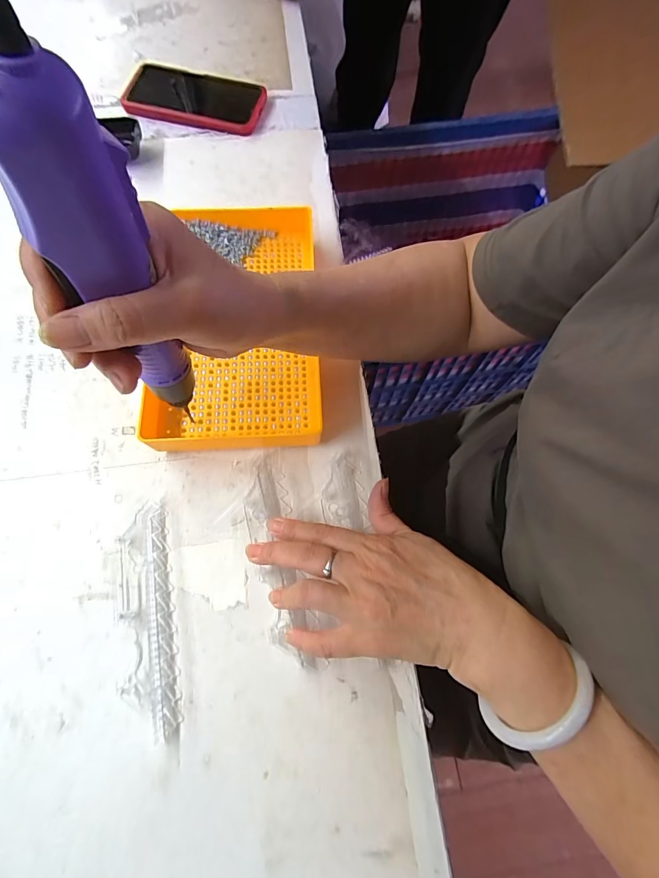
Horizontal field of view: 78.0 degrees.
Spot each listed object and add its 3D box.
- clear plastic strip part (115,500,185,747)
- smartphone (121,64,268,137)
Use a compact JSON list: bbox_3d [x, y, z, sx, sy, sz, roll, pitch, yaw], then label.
[{"bbox_3d":[-0.140,0.133,0.308,0.041,0.013,0.163,-11,71,-6],"label":"clear plastic strip part"},{"bbox_3d":[-0.168,-0.430,0.509,0.171,0.014,0.090,11,70,2],"label":"smartphone"}]

